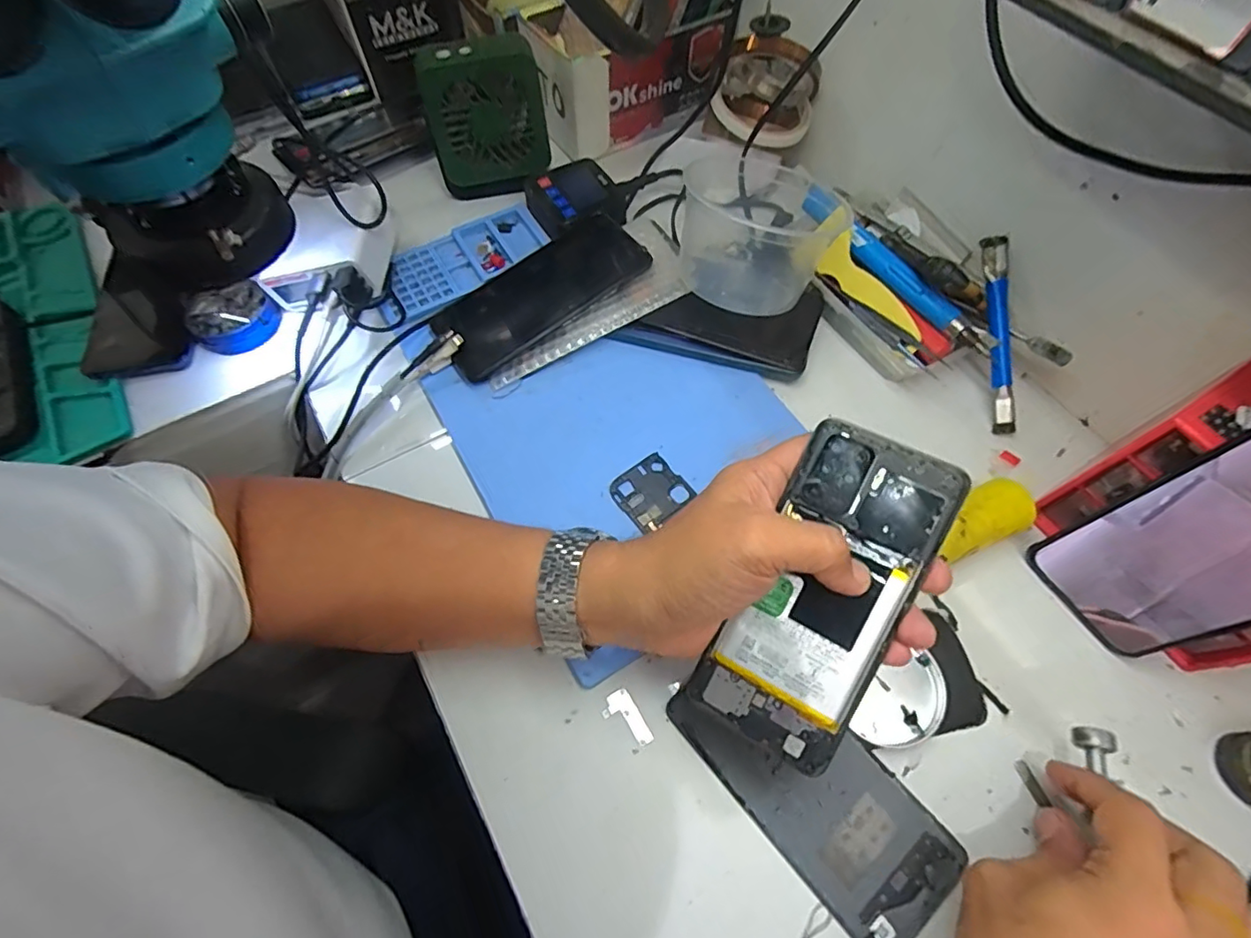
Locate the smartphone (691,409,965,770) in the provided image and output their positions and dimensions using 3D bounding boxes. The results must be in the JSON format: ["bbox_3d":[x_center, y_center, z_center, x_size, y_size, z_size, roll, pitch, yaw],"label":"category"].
[{"bbox_3d":[0.096,0.059,0.266,0.072,0.004,0.155,28,93,18],"label":"smartphone"}]

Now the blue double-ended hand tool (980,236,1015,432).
[{"bbox_3d":[0.271,-0.096,0.401,0.017,0.010,0.140,-6,94,-4],"label":"blue double-ended hand tool"}]

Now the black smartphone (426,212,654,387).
[{"bbox_3d":[-0.065,-0.137,0.428,0.167,0.009,0.074,-35,65,-6],"label":"black smartphone"}]

